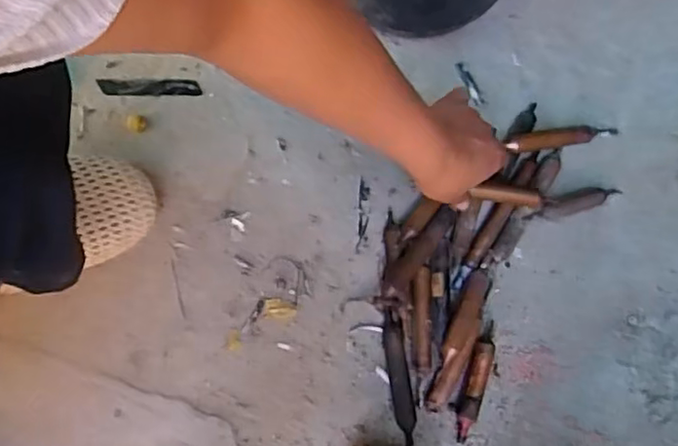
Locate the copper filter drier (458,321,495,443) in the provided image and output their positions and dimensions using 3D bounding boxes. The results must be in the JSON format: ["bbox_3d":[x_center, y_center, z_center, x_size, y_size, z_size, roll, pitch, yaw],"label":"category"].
[{"bbox_3d":[0.126,0.145,0.578,0.020,0.021,0.109,16,77,3],"label":"copper filter drier"}]

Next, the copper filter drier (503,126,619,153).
[{"bbox_3d":[0.223,-0.084,0.625,0.117,0.017,0.018,-10,77,-17],"label":"copper filter drier"}]

